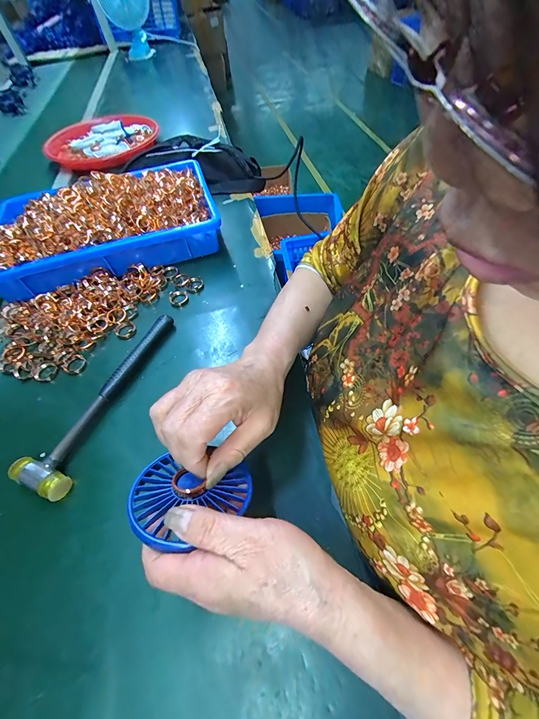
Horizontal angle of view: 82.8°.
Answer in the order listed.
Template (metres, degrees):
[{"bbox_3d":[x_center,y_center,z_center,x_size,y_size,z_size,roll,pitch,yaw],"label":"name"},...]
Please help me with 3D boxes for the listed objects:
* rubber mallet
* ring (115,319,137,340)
[{"bbox_3d":[-0.198,0.035,0.367,0.057,0.021,0.239,14,58,12],"label":"rubber mallet"},{"bbox_3d":[-0.201,-0.041,0.427,0.028,0.006,0.030,-2,56,2],"label":"ring"}]

